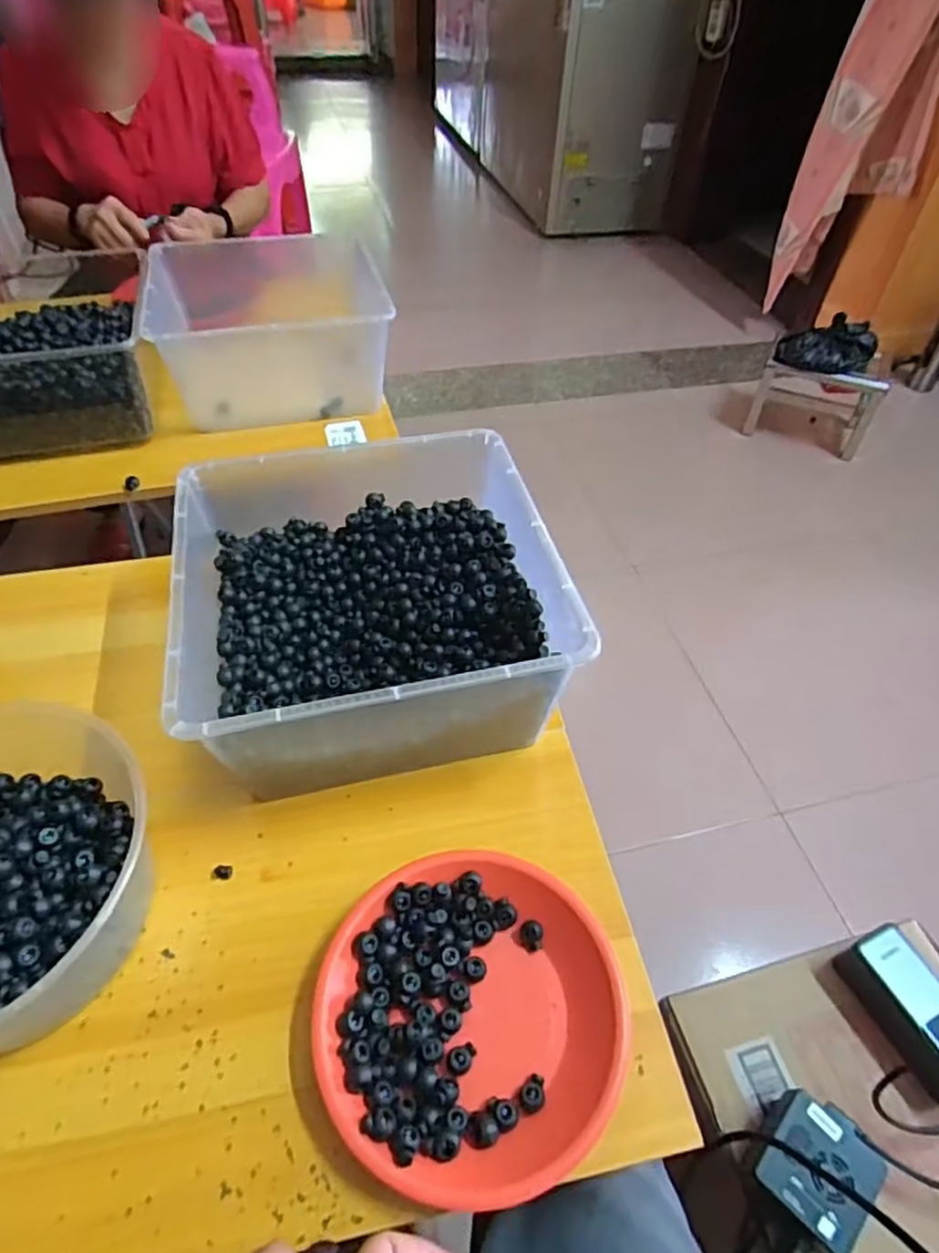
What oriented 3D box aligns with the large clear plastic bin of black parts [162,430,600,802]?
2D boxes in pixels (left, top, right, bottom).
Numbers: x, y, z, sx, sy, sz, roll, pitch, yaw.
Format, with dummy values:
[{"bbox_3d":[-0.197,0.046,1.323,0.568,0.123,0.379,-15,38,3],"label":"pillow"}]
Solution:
[{"bbox_3d":[-0.088,-0.014,0.608,0.299,0.151,0.301,-9,49,-10],"label":"large clear plastic bin of black parts"}]

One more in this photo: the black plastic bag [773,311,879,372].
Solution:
[{"bbox_3d":[0.763,-0.597,1.444,0.187,0.100,0.084,20,51,15],"label":"black plastic bag"}]

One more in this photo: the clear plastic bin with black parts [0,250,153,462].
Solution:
[{"bbox_3d":[-0.575,-0.354,0.875,0.321,0.151,0.235,-13,50,-13],"label":"clear plastic bin with black parts"}]

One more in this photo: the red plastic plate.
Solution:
[{"bbox_3d":[0.001,0.251,0.445,0.199,0.035,0.188,1,48,-1],"label":"red plastic plate"}]

